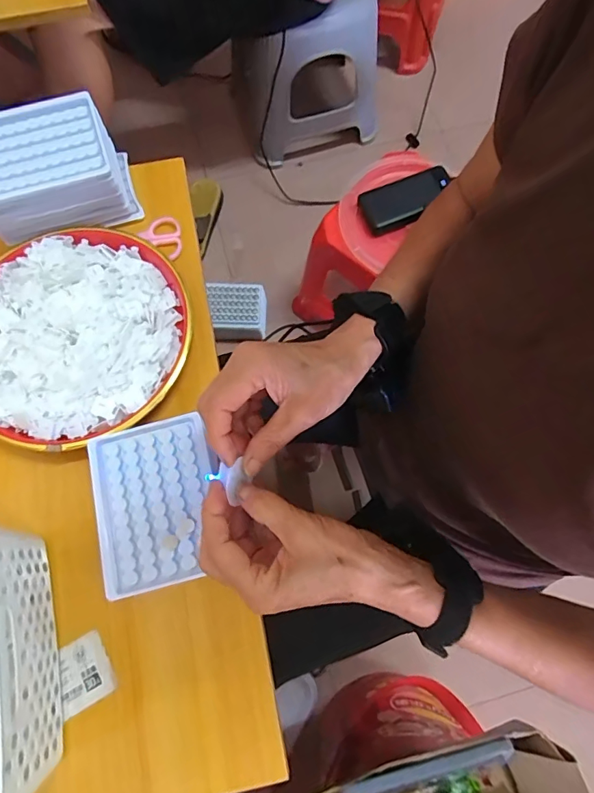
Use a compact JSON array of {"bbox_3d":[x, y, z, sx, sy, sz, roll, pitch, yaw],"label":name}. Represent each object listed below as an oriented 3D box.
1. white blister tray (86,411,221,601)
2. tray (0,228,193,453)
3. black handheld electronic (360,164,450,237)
[{"bbox_3d":[-0.114,0.086,0.378,0.099,0.010,0.130,-15,74,-5],"label":"white blister tray"},{"bbox_3d":[-0.211,-0.059,0.426,0.209,0.031,0.210,0,74,-1],"label":"tray"},{"bbox_3d":[0.179,-0.324,0.753,0.149,0.015,0.078,-21,79,-1],"label":"black handheld electronic"}]

